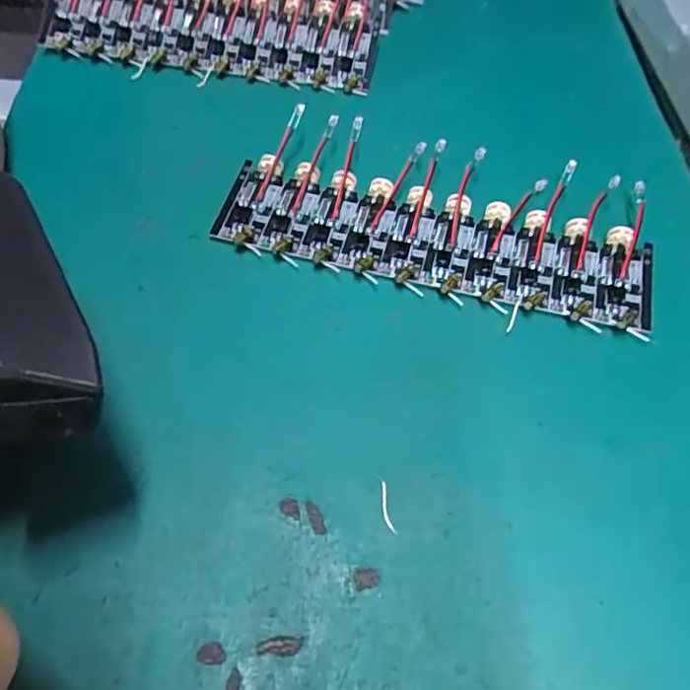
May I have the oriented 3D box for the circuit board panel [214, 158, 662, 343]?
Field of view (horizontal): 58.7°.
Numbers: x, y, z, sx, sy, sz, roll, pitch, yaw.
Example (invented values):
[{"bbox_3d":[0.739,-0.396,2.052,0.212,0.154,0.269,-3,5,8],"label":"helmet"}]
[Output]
[{"bbox_3d":[0.033,-0.040,0.235,0.161,0.011,0.046,13,56,7],"label":"circuit board panel"}]

